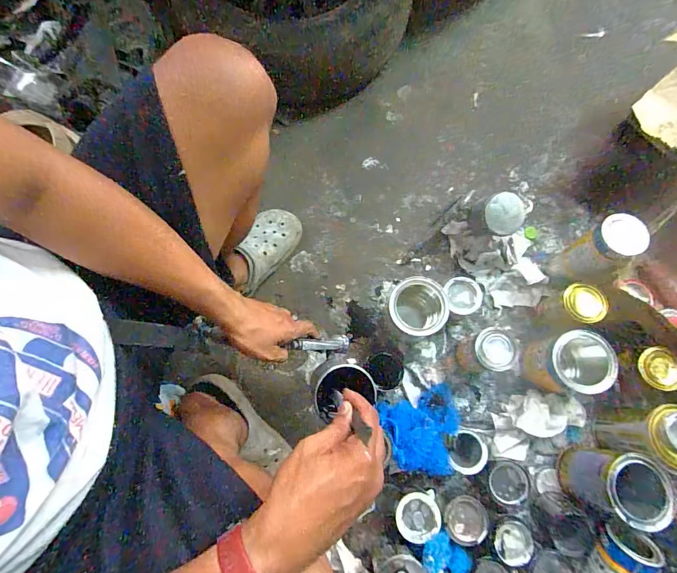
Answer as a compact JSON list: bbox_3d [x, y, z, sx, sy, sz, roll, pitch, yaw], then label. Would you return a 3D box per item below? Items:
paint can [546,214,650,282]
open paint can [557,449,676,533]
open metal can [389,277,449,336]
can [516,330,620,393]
[{"bbox_3d":[0.469,-0.058,0.715,0.062,0.211,0.068,0,75,1],"label":"paint can"},{"bbox_3d":[0.455,0.326,0.630,0.099,0.133,0.102,0,75,1],"label":"open paint can"},{"bbox_3d":[0.145,0.047,0.734,0.097,0.141,0.106,0,75,1],"label":"open metal can"},{"bbox_3d":[0.407,0.138,0.670,0.114,0.104,0.102,-20,76,-4],"label":"can"}]

